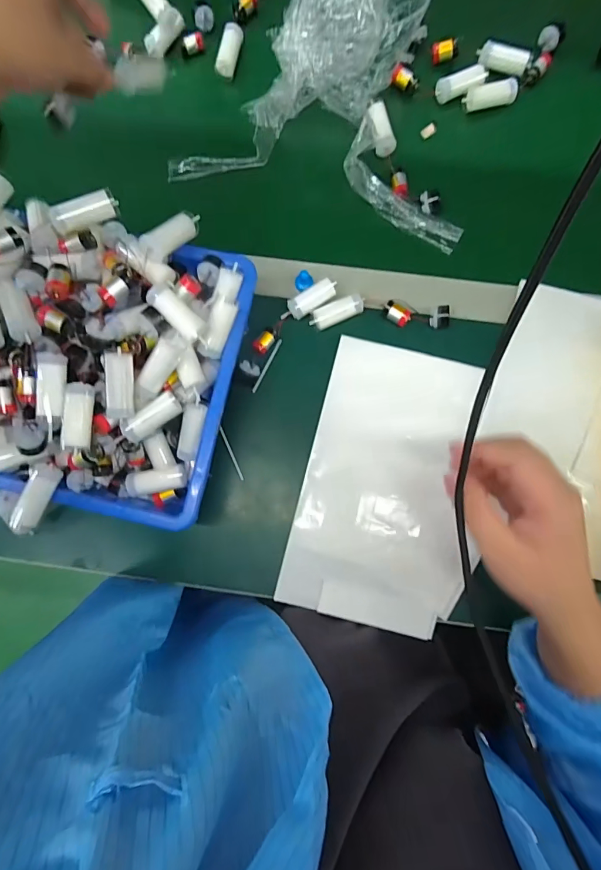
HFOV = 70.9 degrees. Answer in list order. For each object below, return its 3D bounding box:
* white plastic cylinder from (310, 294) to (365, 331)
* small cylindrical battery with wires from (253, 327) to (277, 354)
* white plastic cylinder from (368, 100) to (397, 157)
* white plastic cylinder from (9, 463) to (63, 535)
[{"bbox_3d":[0.036,-0.120,0.414,0.053,0.013,0.020,-21,84,-1],"label":"white plastic cylinder"},{"bbox_3d":[-0.034,-0.093,0.416,0.015,0.014,0.028,42,86,5],"label":"small cylindrical battery with wires"},{"bbox_3d":[0.084,-0.323,0.445,0.024,0.021,0.052,-15,96,0],"label":"white plastic cylinder"},{"bbox_3d":[-0.211,0.050,0.335,0.018,0.014,0.056,23,85,4],"label":"white plastic cylinder"}]

